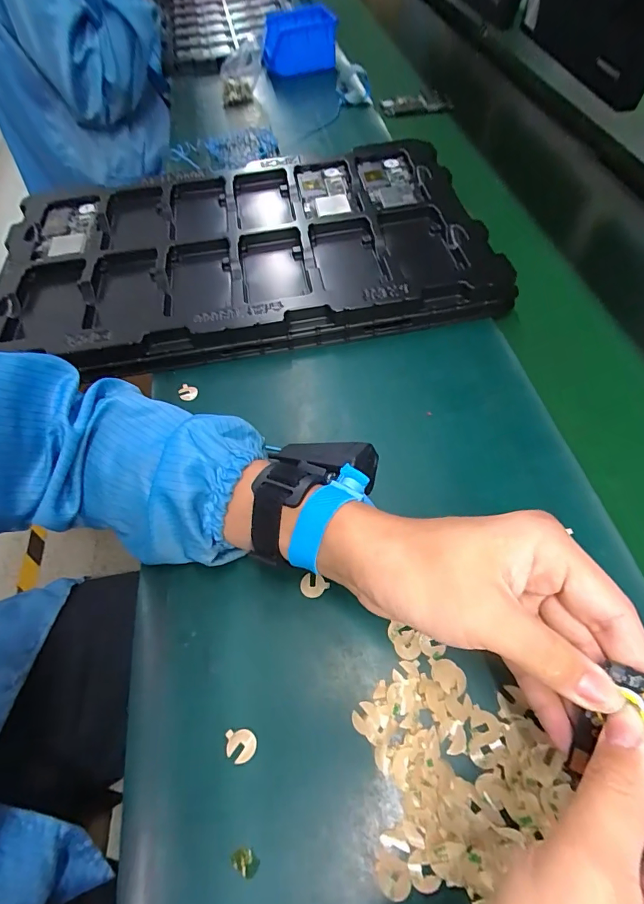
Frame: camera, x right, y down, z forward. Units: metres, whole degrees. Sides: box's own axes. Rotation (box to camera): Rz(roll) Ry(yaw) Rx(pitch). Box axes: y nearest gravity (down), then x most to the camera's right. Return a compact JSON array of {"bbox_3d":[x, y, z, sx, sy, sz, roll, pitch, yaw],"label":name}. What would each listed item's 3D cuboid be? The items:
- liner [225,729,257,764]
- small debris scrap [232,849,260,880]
[{"bbox_3d":[-0.049,0.179,0.261,0.018,0.004,0.017,0,55,-1],"label":"liner"},{"bbox_3d":[-0.042,0.224,0.233,0.014,0.004,0.011,33,66,22],"label":"small debris scrap"}]

